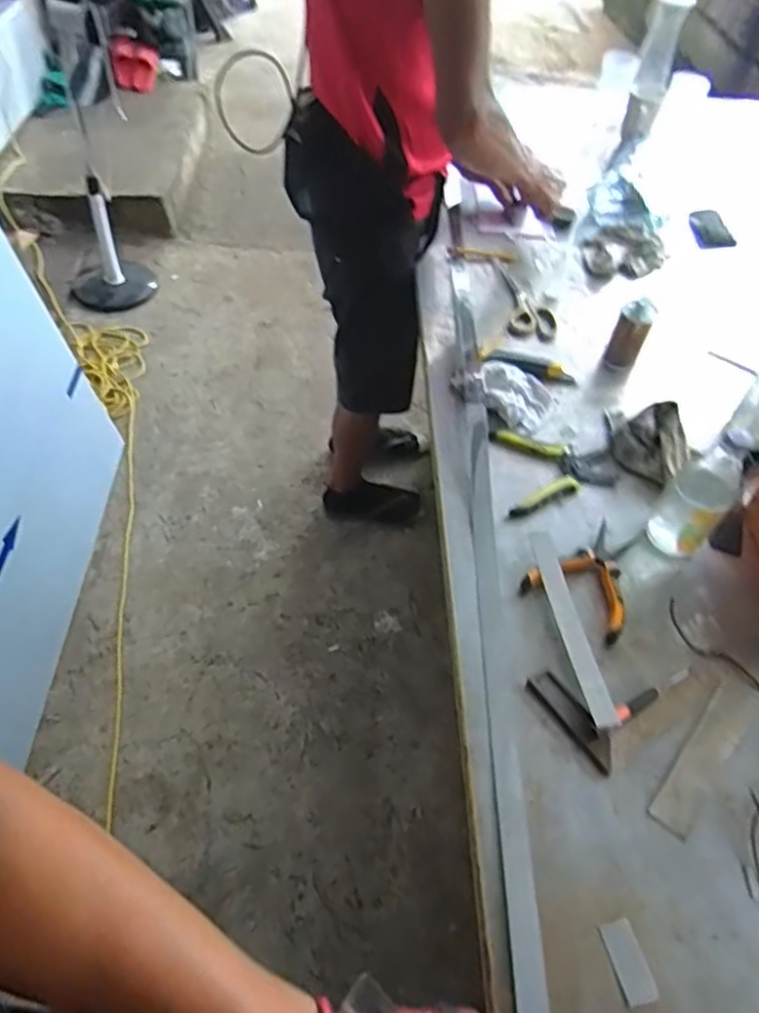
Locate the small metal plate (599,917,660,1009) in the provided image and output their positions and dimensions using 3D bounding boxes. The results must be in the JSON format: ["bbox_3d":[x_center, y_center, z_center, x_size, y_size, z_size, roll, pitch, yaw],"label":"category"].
[{"bbox_3d":[0.196,0.358,0.517,0.025,0.011,0.055,-11,54,-11],"label":"small metal plate"}]

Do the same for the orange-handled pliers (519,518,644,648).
[{"bbox_3d":[0.241,0.069,0.740,0.113,0.015,0.147,31,57,20],"label":"orange-handled pliers"}]

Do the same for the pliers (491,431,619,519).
[{"bbox_3d":[0.226,-0.041,0.828,0.149,0.012,0.130,0,52,-3],"label":"pliers"}]

